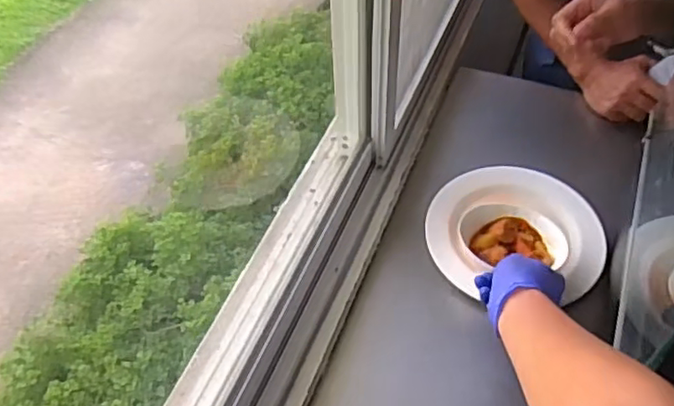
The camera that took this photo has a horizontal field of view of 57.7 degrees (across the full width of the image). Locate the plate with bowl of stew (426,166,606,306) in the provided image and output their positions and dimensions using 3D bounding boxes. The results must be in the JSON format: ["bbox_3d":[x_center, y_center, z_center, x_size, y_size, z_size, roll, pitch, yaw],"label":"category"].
[{"bbox_3d":[0.243,0.029,0.846,0.223,0.049,0.199,-2,52,-4],"label":"plate with bowl of stew"}]

